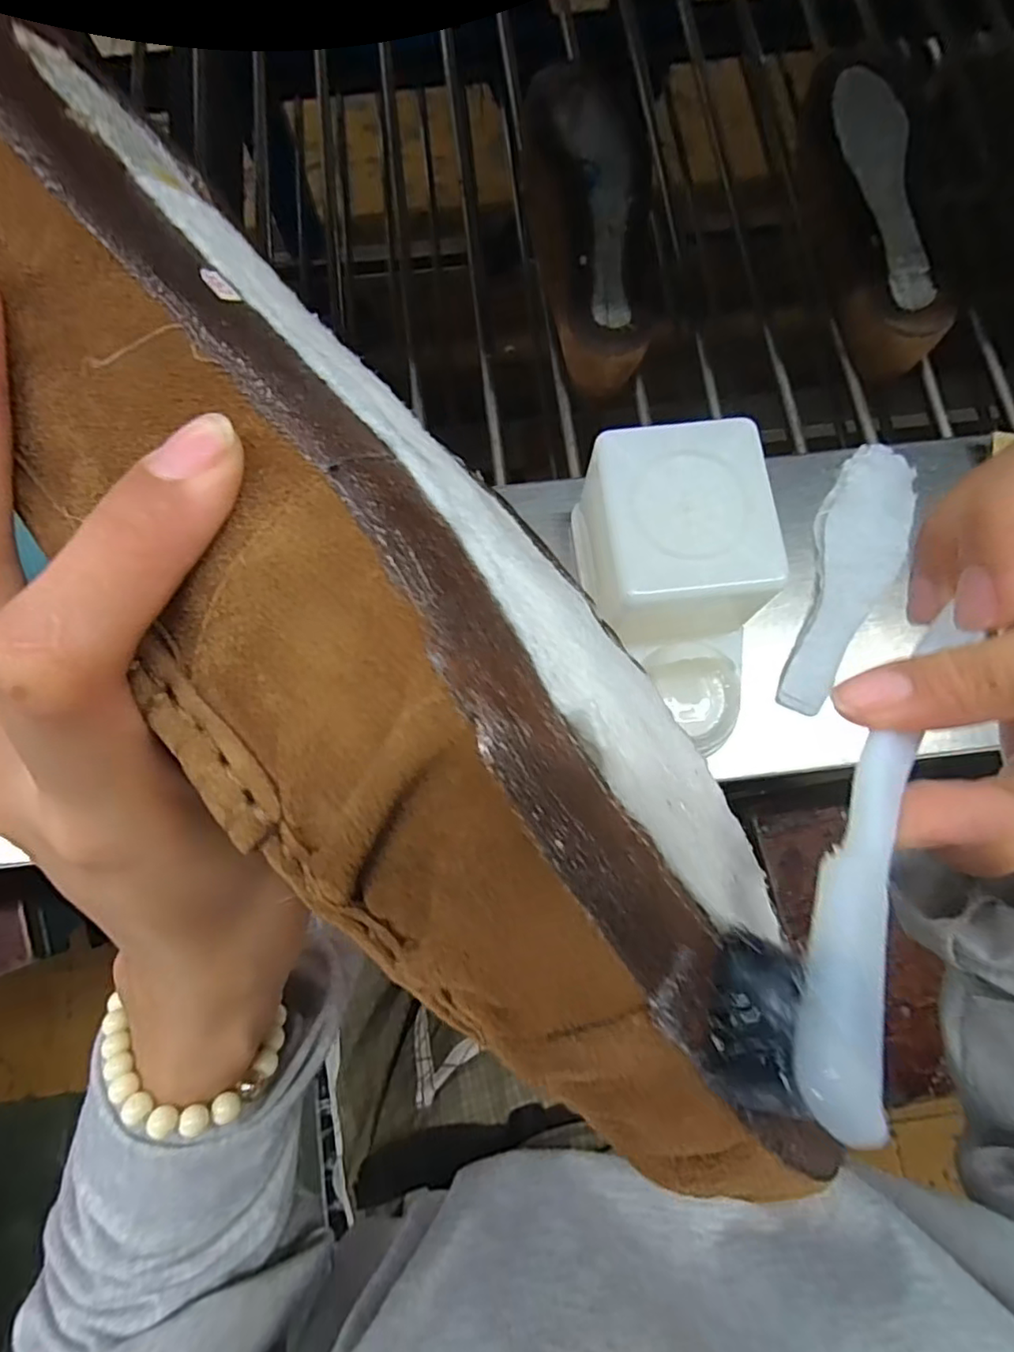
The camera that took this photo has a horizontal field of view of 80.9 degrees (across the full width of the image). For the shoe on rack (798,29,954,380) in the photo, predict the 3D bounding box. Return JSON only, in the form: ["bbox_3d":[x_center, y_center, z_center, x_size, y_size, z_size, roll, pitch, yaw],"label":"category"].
[{"bbox_3d":[0.304,-0.388,0.512,0.083,0.079,0.269,-5,77,-1],"label":"shoe on rack"}]

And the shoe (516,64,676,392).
[{"bbox_3d":[0.068,-0.374,0.500,0.094,0.063,0.268,-6,77,-1],"label":"shoe"}]

